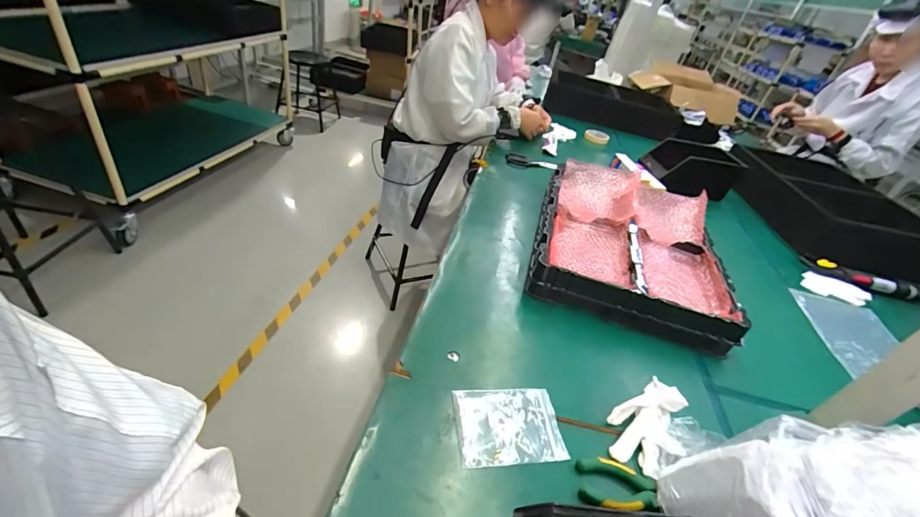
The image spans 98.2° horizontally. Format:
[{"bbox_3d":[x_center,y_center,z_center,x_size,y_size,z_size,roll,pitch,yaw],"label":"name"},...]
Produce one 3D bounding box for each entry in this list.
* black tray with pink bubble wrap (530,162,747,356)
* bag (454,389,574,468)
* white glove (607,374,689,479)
[{"bbox_3d":[0.341,-0.047,0.829,0.343,0.078,0.477,18,37,7],"label":"black tray with pink bubble wrap"},{"bbox_3d":[0.059,0.204,0.490,0.130,0.005,0.094,3,41,-12],"label":"bag"},{"bbox_3d":[0.247,0.207,0.504,0.139,0.043,0.084,-15,45,-32],"label":"white glove"}]

